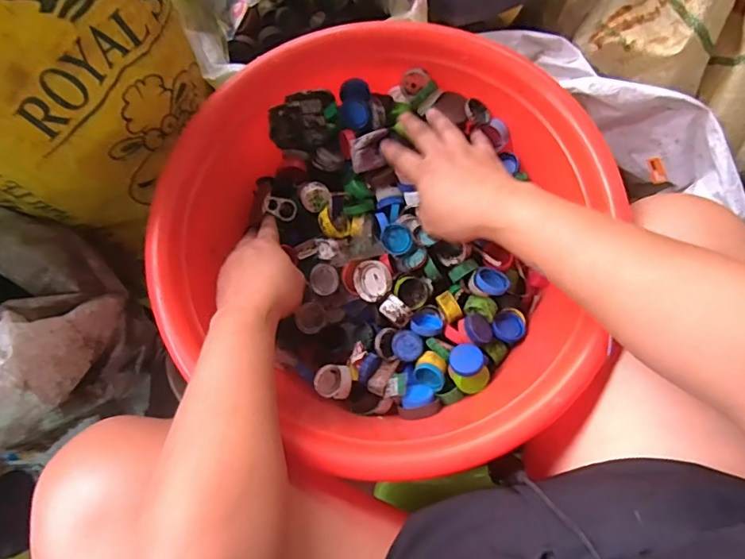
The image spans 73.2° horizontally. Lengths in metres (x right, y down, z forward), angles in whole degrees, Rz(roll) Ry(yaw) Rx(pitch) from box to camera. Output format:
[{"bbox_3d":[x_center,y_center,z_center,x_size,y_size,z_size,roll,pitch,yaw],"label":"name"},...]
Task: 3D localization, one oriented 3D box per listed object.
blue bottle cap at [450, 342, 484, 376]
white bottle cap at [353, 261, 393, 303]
[{"bbox_3d":[0.089,0.077,0.468,0.031,0.012,0.031,-9,57,15],"label":"blue bottle cap"},{"bbox_3d":[0.000,0.001,0.502,0.039,0.013,0.040,-1,87,29],"label":"white bottle cap"}]

